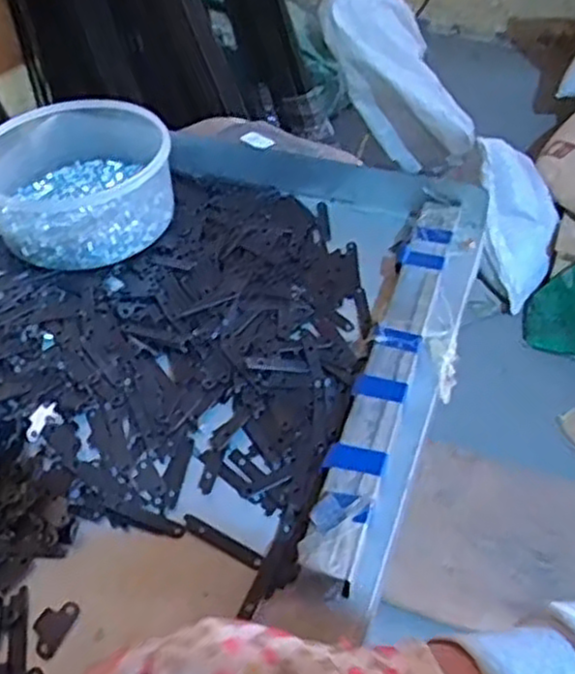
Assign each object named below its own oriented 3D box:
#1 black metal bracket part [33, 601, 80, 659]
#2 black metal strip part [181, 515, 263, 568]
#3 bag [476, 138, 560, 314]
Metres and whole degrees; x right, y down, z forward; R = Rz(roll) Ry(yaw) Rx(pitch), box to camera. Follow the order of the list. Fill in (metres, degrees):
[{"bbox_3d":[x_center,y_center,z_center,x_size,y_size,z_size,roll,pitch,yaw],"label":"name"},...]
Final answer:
[{"bbox_3d":[-0.120,0.147,0.386,0.016,0.004,0.028,18,49,18],"label":"black metal bracket part"},{"bbox_3d":[-0.035,0.113,0.419,0.054,0.004,0.009,25,51,23],"label":"black metal strip part"},{"bbox_3d":[0.562,-0.272,1.803,0.174,0.102,0.408,-5,82,-3],"label":"bag"}]

